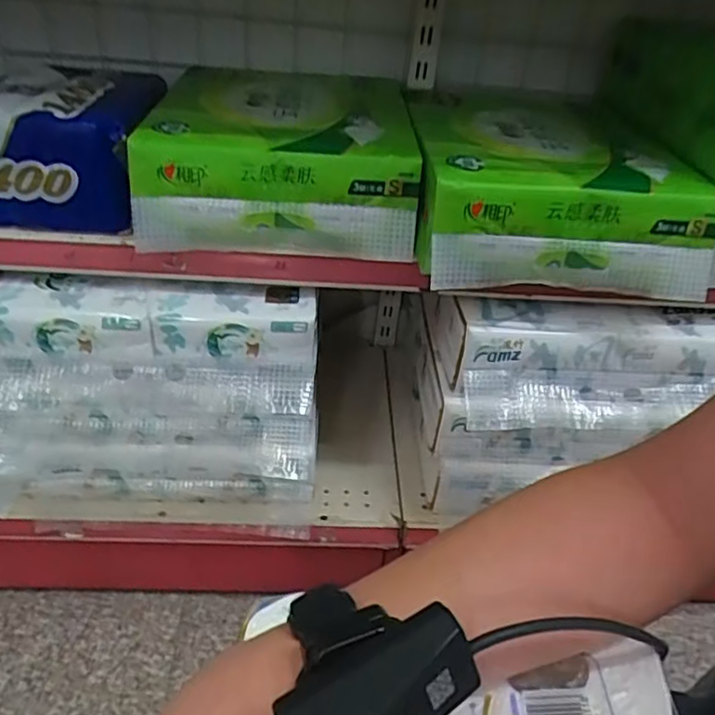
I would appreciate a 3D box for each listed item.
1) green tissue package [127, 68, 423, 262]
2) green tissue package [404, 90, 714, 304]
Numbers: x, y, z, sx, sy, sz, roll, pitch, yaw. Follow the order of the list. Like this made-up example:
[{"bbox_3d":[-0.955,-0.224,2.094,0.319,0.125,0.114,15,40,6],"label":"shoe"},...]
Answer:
[{"bbox_3d":[-0.078,-0.231,0.687,0.262,0.097,0.295,3,38,-4],"label":"green tissue package"},{"bbox_3d":[0.191,-0.202,0.686,0.274,0.096,0.335,3,38,-4],"label":"green tissue package"}]

